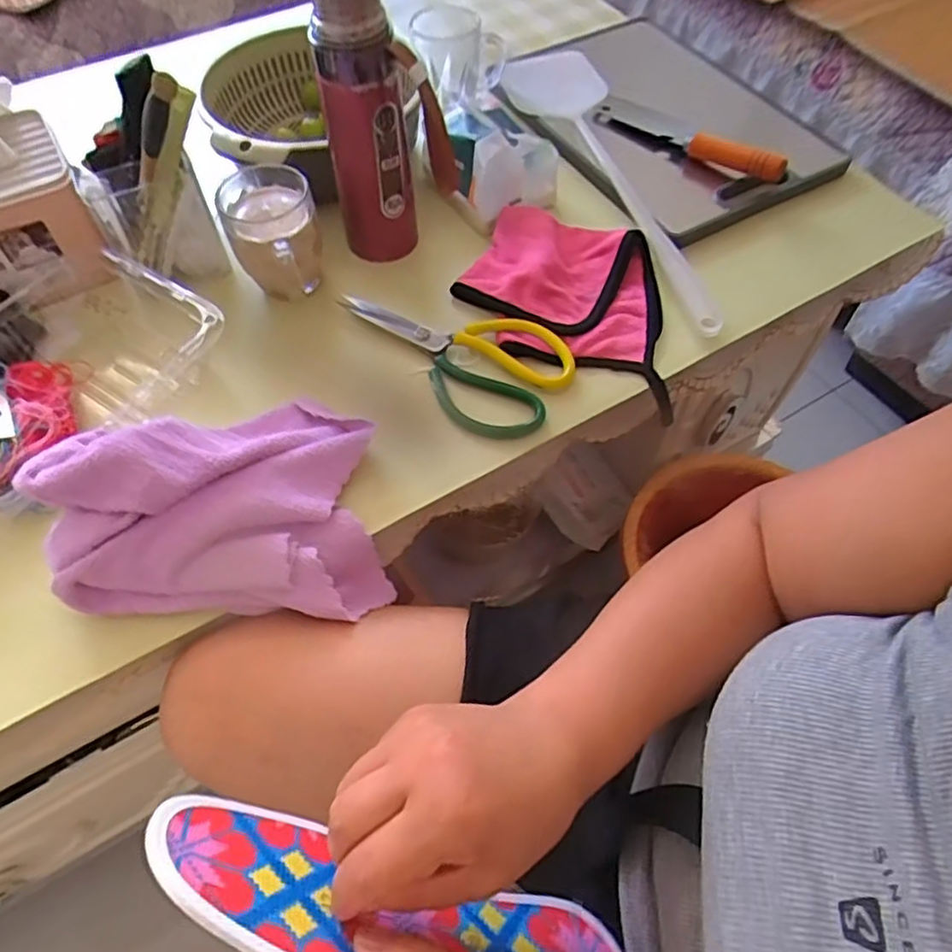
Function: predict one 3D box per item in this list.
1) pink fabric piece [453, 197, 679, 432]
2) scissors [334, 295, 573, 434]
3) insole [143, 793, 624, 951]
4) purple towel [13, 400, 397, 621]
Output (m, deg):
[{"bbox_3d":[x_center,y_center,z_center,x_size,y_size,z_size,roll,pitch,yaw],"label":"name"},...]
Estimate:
[{"bbox_3d":[0.086,-0.164,0.579,0.198,0.028,0.161,15,59,9],"label":"pink fabric piece"},{"bbox_3d":[-0.023,-0.110,0.556,0.203,0.007,0.112,27,62,16],"label":"scissors"},{"bbox_3d":[-0.027,0.207,0.303,0.251,0.079,0.014,28,92,-17],"label":"insole"},{"bbox_3d":[-0.177,0.034,0.462,0.212,0.069,0.164,-13,83,-25],"label":"purple towel"}]

